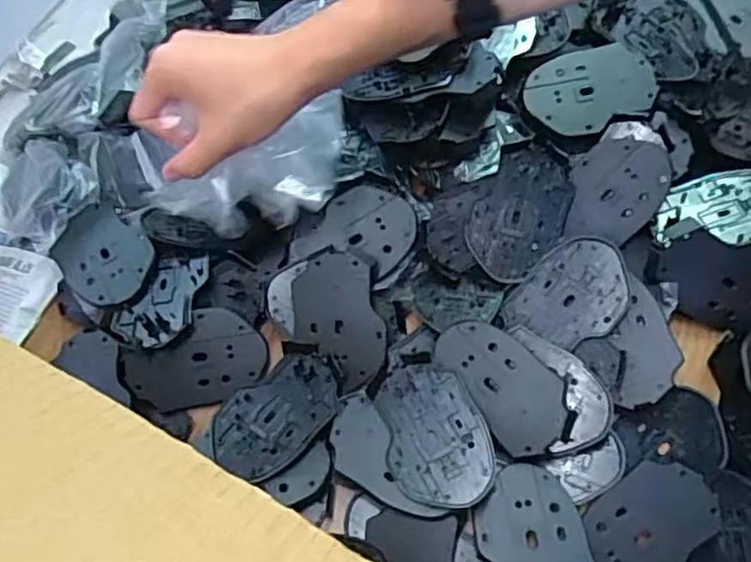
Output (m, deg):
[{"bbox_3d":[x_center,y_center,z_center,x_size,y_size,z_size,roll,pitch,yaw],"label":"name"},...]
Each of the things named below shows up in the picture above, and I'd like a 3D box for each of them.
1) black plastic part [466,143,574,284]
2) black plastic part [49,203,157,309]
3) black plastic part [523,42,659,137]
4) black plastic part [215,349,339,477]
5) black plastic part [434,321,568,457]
[{"bbox_3d":[0.121,-0.056,0.570,0.070,0.005,0.109,32,89,8],"label":"black plastic part"},{"bbox_3d":[-0.235,-0.024,0.580,0.105,0.006,0.071,38,71,19],"label":"black plastic part"},{"bbox_3d":[0.186,-0.165,0.585,0.109,0.008,0.070,-16,82,0],"label":"black plastic part"},{"bbox_3d":[-0.077,0.102,0.524,0.068,0.011,0.104,38,71,19],"label":"black plastic part"},{"bbox_3d":[0.095,0.075,0.511,0.064,0.008,0.109,-44,72,-2],"label":"black plastic part"}]

